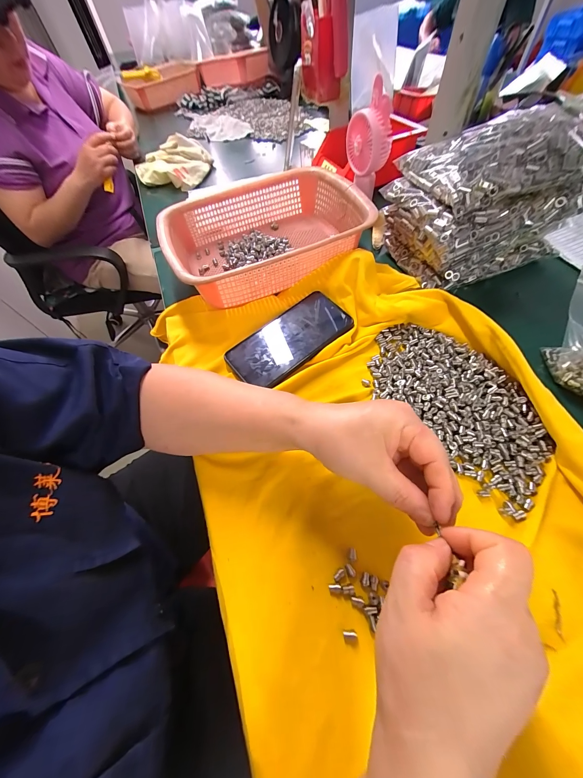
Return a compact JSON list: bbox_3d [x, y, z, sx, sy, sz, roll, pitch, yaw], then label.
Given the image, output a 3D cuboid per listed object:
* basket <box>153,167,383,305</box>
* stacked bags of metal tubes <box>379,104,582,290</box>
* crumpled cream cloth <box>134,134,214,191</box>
[{"bbox_3d":[-0.042,-0.236,0.426,0.282,0.073,0.211,-23,61,-9],"label":"basket"},{"bbox_3d":[0.262,-0.252,0.369,0.227,0.138,0.158,-18,60,-6],"label":"stacked bags of metal tubes"},{"bbox_3d":[-0.296,-0.550,0.666,0.176,0.044,0.149,8,60,11],"label":"crumpled cream cloth"}]

